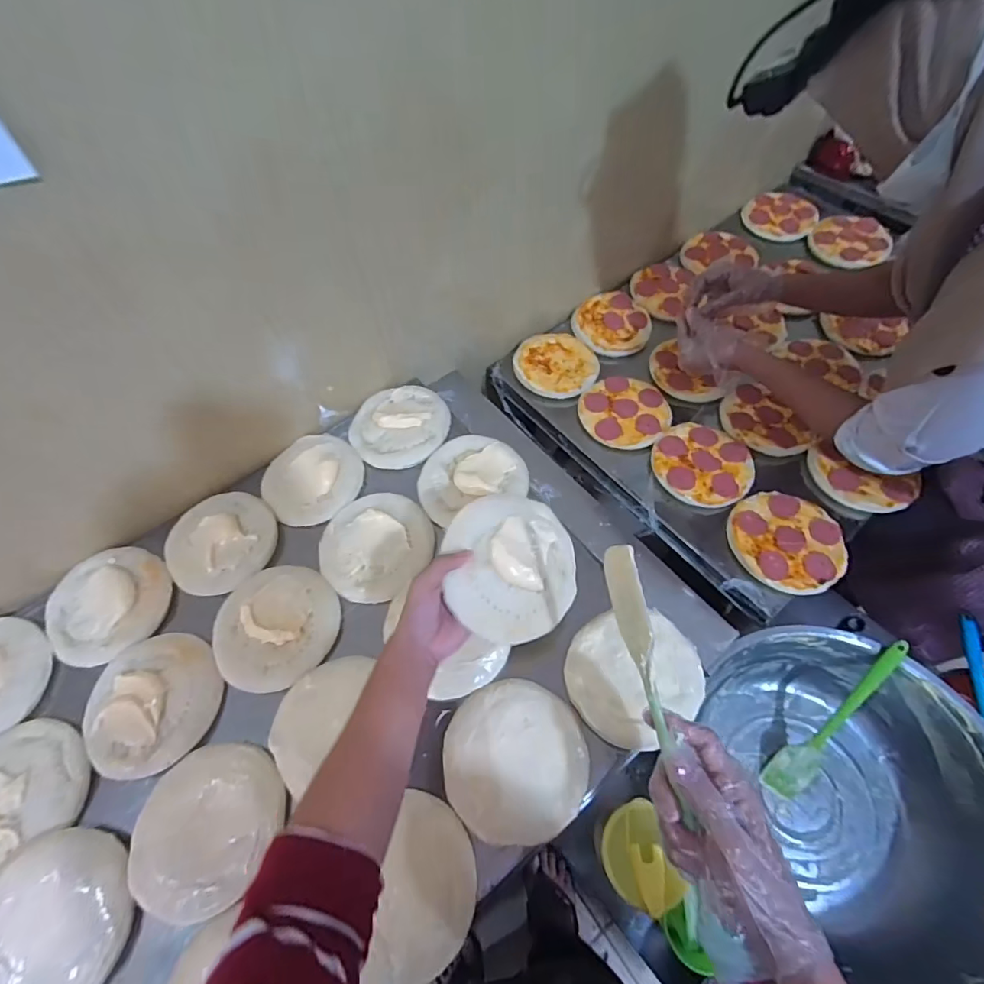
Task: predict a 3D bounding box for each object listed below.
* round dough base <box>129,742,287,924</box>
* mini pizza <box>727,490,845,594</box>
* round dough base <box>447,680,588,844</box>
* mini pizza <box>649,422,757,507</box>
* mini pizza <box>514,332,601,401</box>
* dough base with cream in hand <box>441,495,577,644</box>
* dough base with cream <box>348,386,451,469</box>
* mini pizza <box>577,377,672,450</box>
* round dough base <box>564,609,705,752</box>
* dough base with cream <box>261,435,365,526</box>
[{"bbox_3d":[-0.291,0.334,0.486,0.143,0.019,0.142,-2,59,3],"label":"round dough base"},{"bbox_3d":[0.416,0.065,0.675,0.148,0.007,0.150,-2,59,3],"label":"mini pizza"},{"bbox_3d":[0.023,0.270,0.494,0.142,0.011,0.142,-2,59,3],"label":"round dough base"},{"bbox_3d":[0.330,-0.047,0.749,0.146,0.011,0.147,-2,59,3],"label":"mini pizza"},{"bbox_3d":[0.112,-0.232,0.867,0.143,0.016,0.154,-2,59,3],"label":"mini pizza"},{"bbox_3d":[0.024,0.078,0.504,0.138,0.018,0.145,5,75,-20],"label":"dough base with cream in hand"},{"bbox_3d":[-0.143,-0.104,0.727,0.155,0.017,0.140,29,65,20],"label":"dough base with cream"},{"bbox_3d":[0.225,-0.139,0.812,0.145,0.012,0.148,-2,59,3],"label":"mini pizza"},{"bbox_3d":[0.154,0.195,0.525,0.140,0.022,0.131,-2,59,3],"label":"round dough base"},{"bbox_3d":[-0.260,-0.024,0.692,0.135,0.011,0.136,-2,59,3],"label":"dough base with cream"}]

